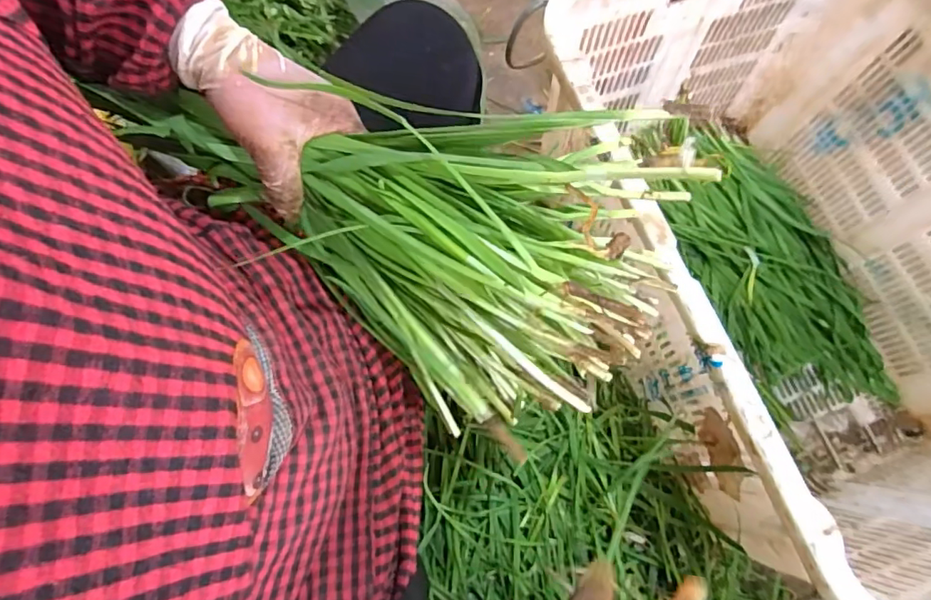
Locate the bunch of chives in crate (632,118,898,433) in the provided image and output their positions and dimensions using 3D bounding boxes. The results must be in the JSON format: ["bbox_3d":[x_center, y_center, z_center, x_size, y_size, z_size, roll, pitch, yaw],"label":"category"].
[{"bbox_3d":[0.452,-0.063,0.828,0.238,0.060,0.510,-26,73,-7],"label":"bunch of chives in crate"}]

